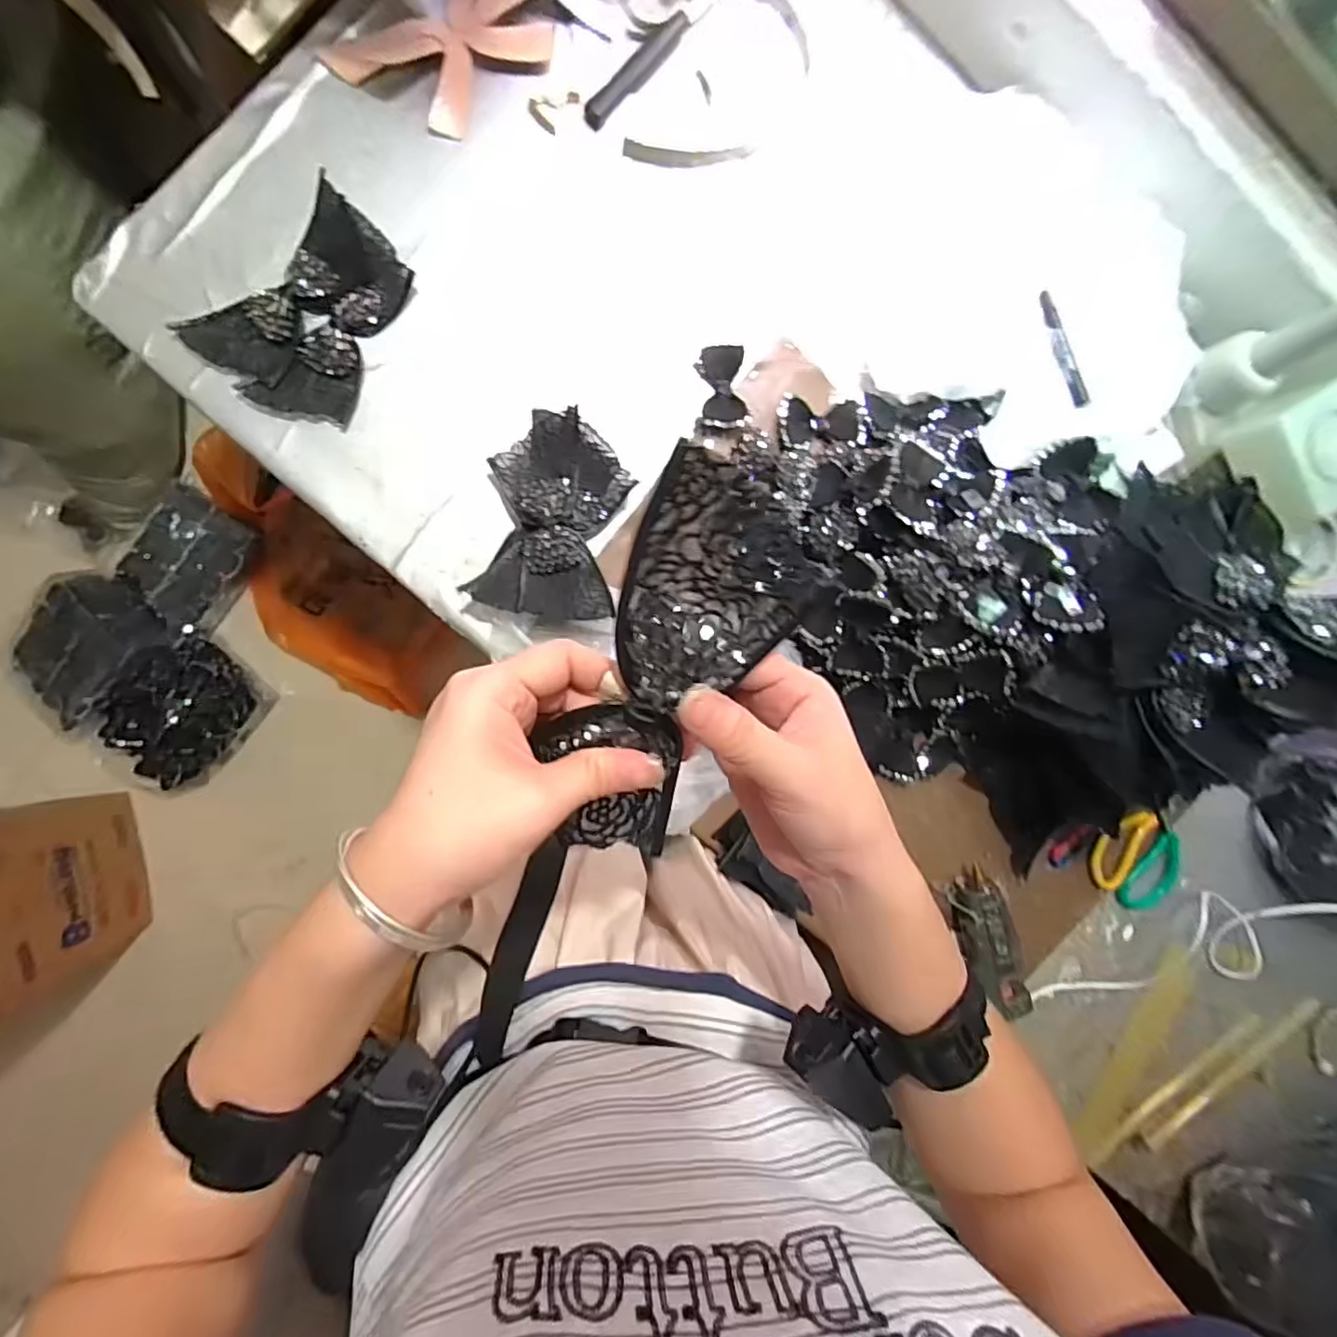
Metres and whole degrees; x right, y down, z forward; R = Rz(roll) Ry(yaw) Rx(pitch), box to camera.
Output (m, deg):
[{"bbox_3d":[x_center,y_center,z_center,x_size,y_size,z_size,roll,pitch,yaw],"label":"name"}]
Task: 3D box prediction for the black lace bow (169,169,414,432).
[{"bbox_3d":[-0.343,-0.341,0.602,0.151,0.022,0.203,42,88,-6],"label":"black lace bow"}]

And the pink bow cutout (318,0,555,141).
[{"bbox_3d":[-0.212,-0.594,0.593,0.202,0.025,0.116,-32,95,-3],"label":"pink bow cutout"}]

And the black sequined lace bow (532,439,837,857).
[{"bbox_3d":[0.001,0.009,0.262,0.082,0.034,0.192,19,115,-6],"label":"black sequined lace bow"}]

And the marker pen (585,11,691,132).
[{"bbox_3d":[-0.034,-0.602,0.619,0.027,0.013,0.139,41,88,-6],"label":"marker pen"}]

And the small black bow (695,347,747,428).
[{"bbox_3d":[0.056,-0.290,0.639,0.045,0.022,0.082,-5,93,-5],"label":"small black bow"}]

